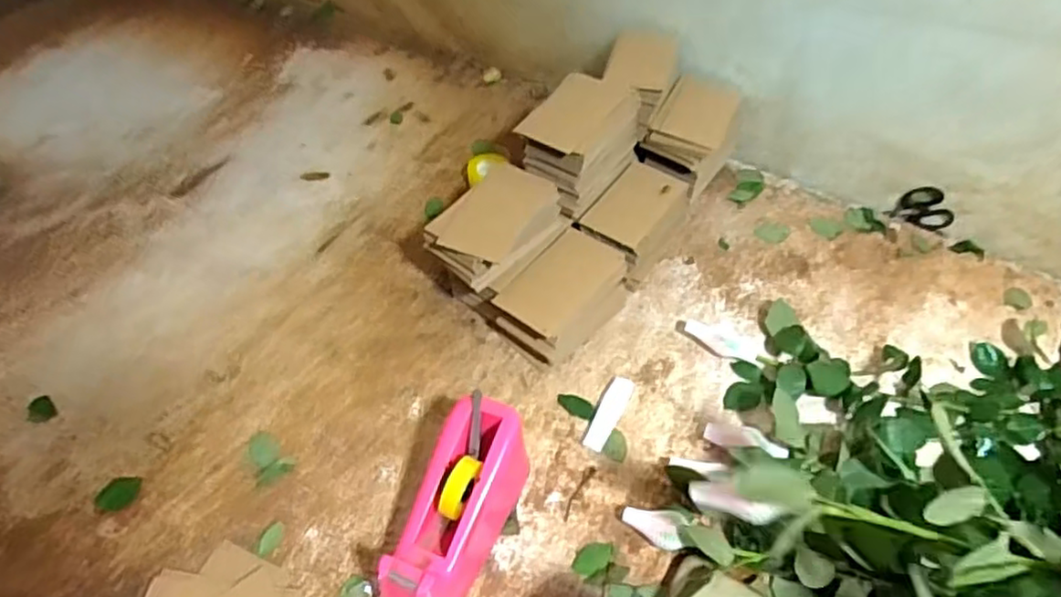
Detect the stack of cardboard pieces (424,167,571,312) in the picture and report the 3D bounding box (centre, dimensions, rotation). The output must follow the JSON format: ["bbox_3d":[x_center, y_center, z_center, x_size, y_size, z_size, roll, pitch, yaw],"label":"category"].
[{"bbox_3d":[-0.037,-0.055,0.797,0.109,0.148,0.162,27,55,19],"label":"stack of cardboard pieces"}]

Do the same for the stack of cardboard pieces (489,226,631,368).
[{"bbox_3d":[0.035,-0.003,0.799,0.096,0.089,0.163,34,58,23],"label":"stack of cardboard pieces"}]

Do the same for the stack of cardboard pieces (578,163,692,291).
[{"bbox_3d":[0.132,-0.095,0.871,0.089,0.089,0.161,28,56,20],"label":"stack of cardboard pieces"}]

